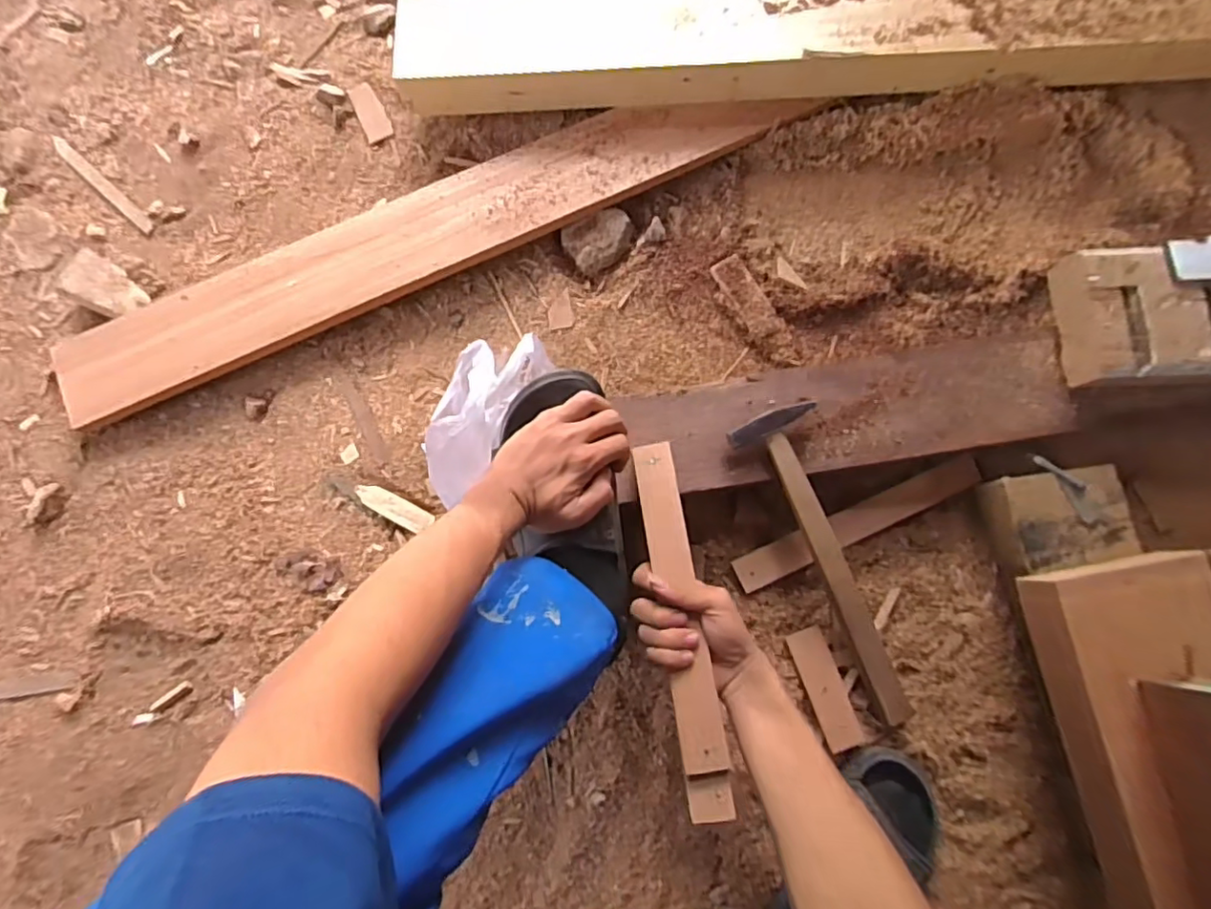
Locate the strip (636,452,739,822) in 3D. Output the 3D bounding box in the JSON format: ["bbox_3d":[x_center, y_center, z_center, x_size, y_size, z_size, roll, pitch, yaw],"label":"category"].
[{"bbox_3d":[0.068,0.143,0.539,0.038,0.018,0.327,-8,69,-2],"label":"strip"}]

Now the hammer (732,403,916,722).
[{"bbox_3d":[0.228,0.111,0.599,0.087,0.033,0.333,-25,91,-6],"label":"hammer"}]

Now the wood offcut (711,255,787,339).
[{"bbox_3d":[0.166,-0.186,0.709,0.040,0.017,0.111,-28,79,-6],"label":"wood offcut"}]

